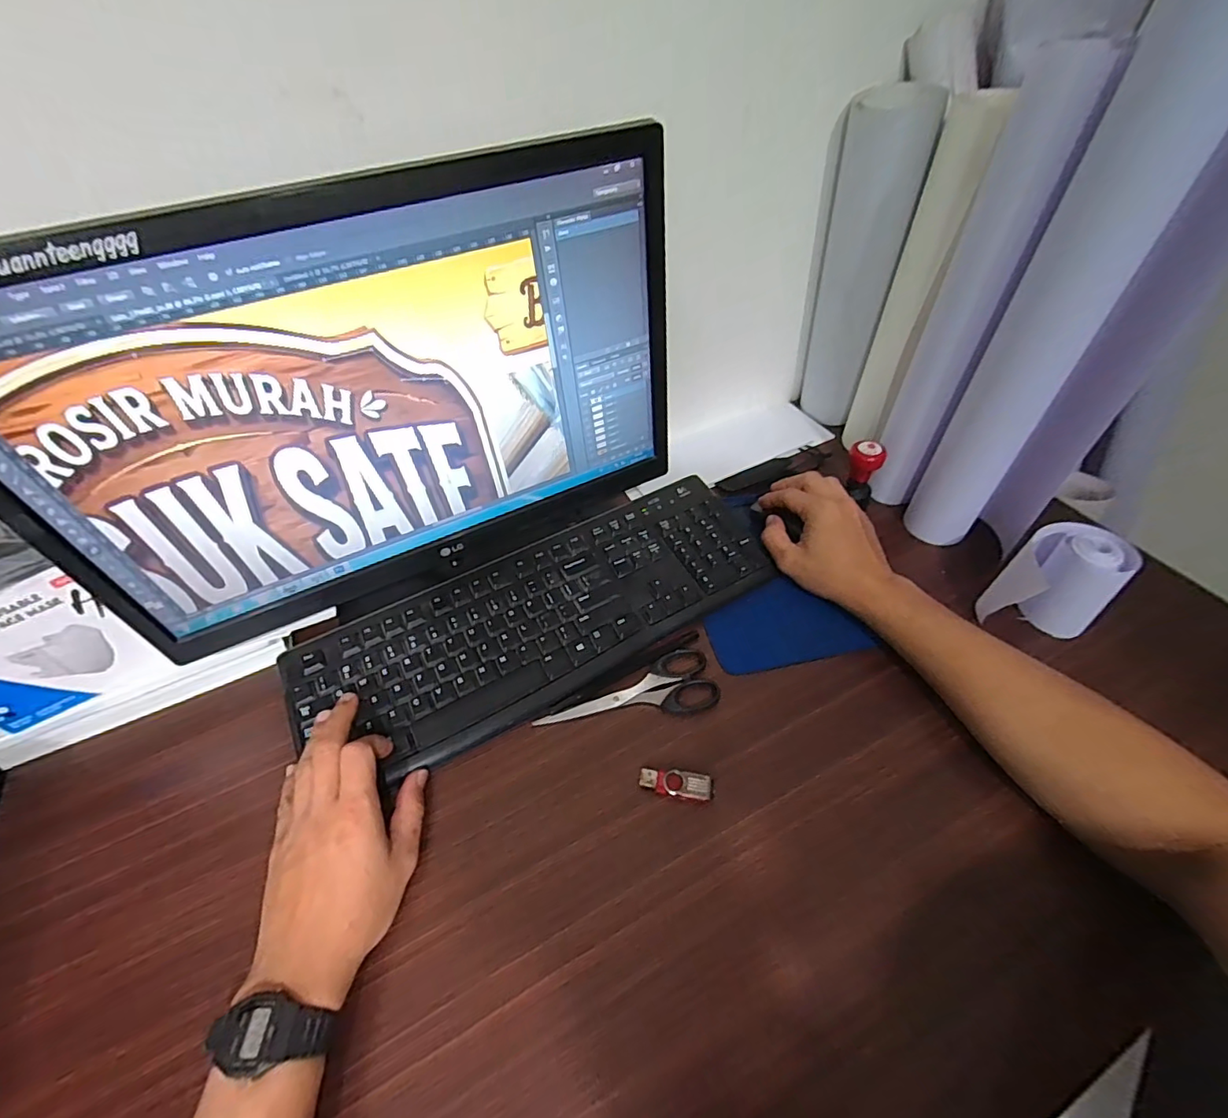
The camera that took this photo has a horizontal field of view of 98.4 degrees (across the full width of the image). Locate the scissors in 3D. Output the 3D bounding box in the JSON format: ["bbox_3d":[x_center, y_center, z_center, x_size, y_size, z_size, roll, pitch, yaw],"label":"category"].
[{"bbox_3d":[0.012,0.115,0.446,0.147,0.006,0.056,-13,49,-8],"label":"scissors"}]

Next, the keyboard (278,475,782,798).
[{"bbox_3d":[-0.061,0.051,0.485,0.428,0.029,0.150,-23,52,-16],"label":"keyboard"}]

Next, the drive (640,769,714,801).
[{"bbox_3d":[0.046,0.168,0.396,0.053,0.012,0.019,8,50,10],"label":"drive"}]

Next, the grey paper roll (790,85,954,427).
[{"bbox_3d":[0.246,-0.293,0.572,0.078,0.311,0.072,4,49,7],"label":"grey paper roll"}]

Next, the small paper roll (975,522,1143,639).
[{"bbox_3d":[0.377,0.028,0.458,0.078,0.100,0.072,-2,49,2],"label":"small paper roll"}]

